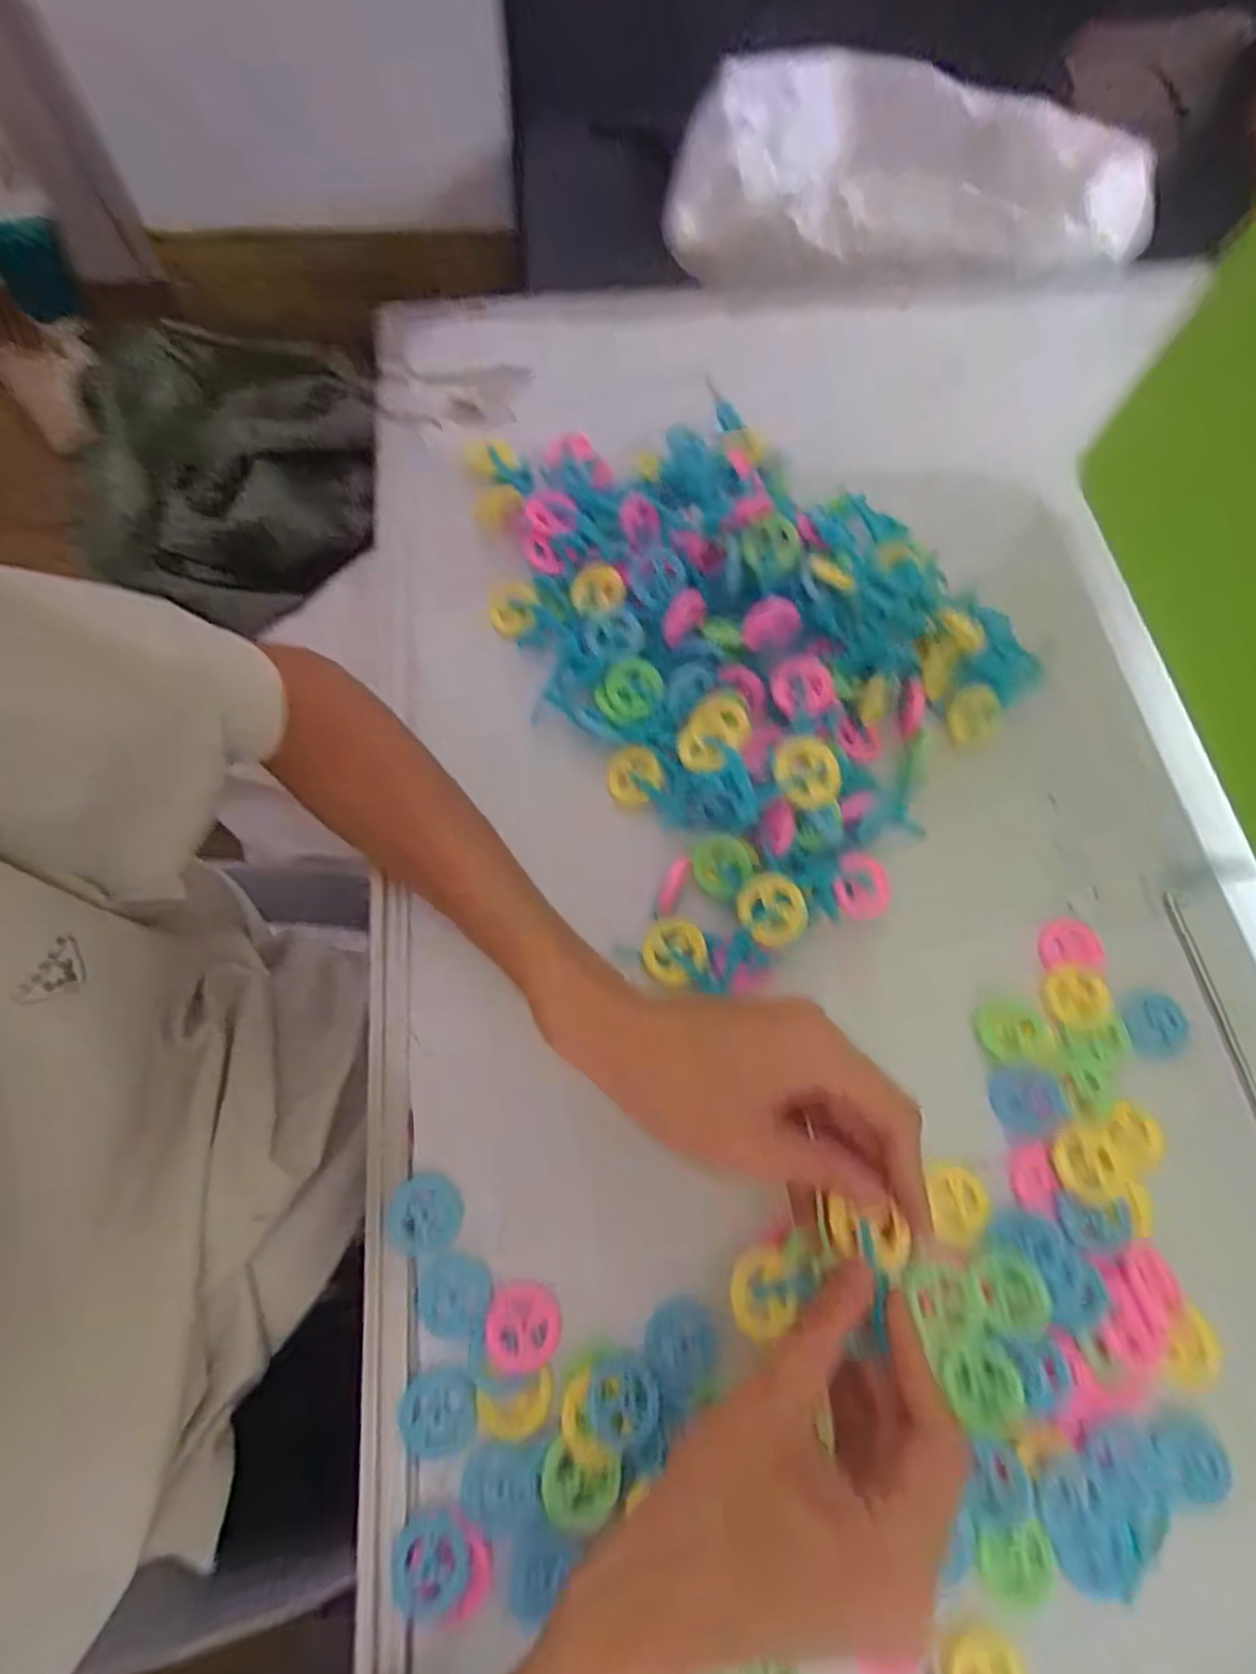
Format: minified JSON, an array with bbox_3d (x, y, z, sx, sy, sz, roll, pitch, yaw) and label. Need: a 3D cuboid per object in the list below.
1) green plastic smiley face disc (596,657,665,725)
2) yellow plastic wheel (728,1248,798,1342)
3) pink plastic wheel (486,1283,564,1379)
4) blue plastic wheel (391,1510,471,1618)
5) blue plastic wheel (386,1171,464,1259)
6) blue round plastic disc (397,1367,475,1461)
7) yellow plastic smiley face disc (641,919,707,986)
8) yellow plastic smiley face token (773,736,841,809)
[{"bbox_3d":[0.001,-0.077,0.394,0.035,0.009,0.030,-36,86,10],"label":"green plastic smiley face disc"},{"bbox_3d":[0.052,0.177,0.285,0.024,0.004,0.028,-22,48,11],"label":"yellow plastic wheel"},{"bbox_3d":[-0.042,0.198,0.297,0.030,0.005,0.030,7,47,-8],"label":"pink plastic wheel"},{"bbox_3d":[-0.073,0.269,0.272,0.028,0.006,0.028,-4,68,-3],"label":"blue plastic wheel"},{"bbox_3d":[-0.088,0.163,0.316,0.033,0.004,0.031,1,68,-1],"label":"blue plastic wheel"},{"bbox_3d":[-0.076,0.230,0.293,0.030,0.004,0.028,-6,68,-4],"label":"blue round plastic disc"},{"bbox_3d":[0.022,0.055,0.351,0.030,0.005,0.028,1,68,-1],"label":"yellow plastic smiley face disc"},{"bbox_3d":[0.081,-0.029,0.331,0.028,0.011,0.031,-14,69,-7],"label":"yellow plastic smiley face token"}]

